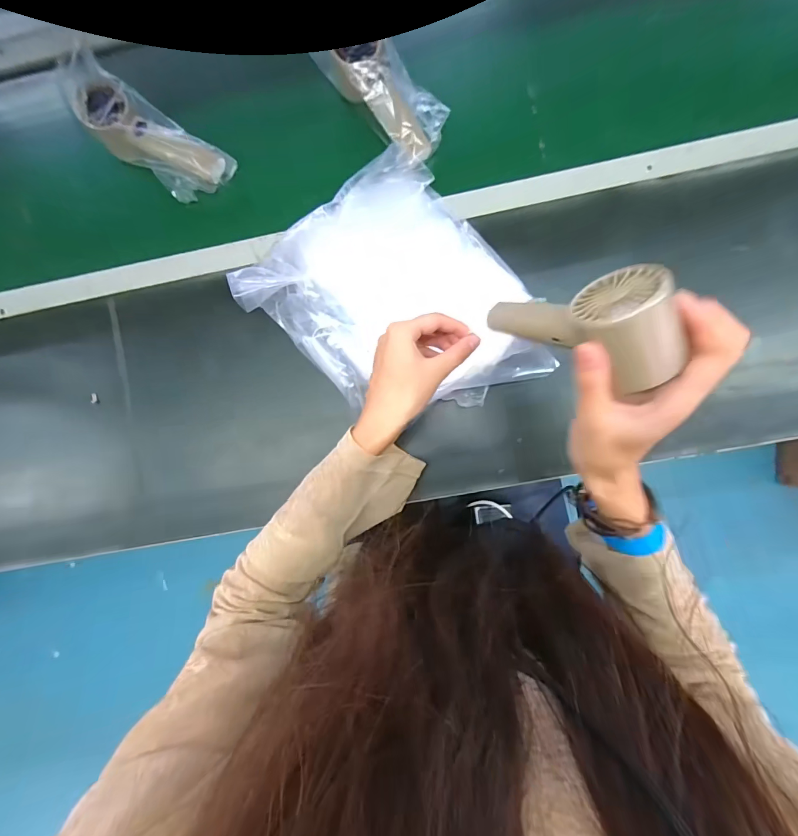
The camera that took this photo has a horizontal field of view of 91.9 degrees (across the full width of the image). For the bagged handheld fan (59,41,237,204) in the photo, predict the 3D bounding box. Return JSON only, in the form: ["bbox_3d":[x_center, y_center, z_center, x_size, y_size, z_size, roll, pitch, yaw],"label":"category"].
[{"bbox_3d":[-0.288,-0.322,0.450,0.171,0.041,0.070,32,92,-15],"label":"bagged handheld fan"}]

